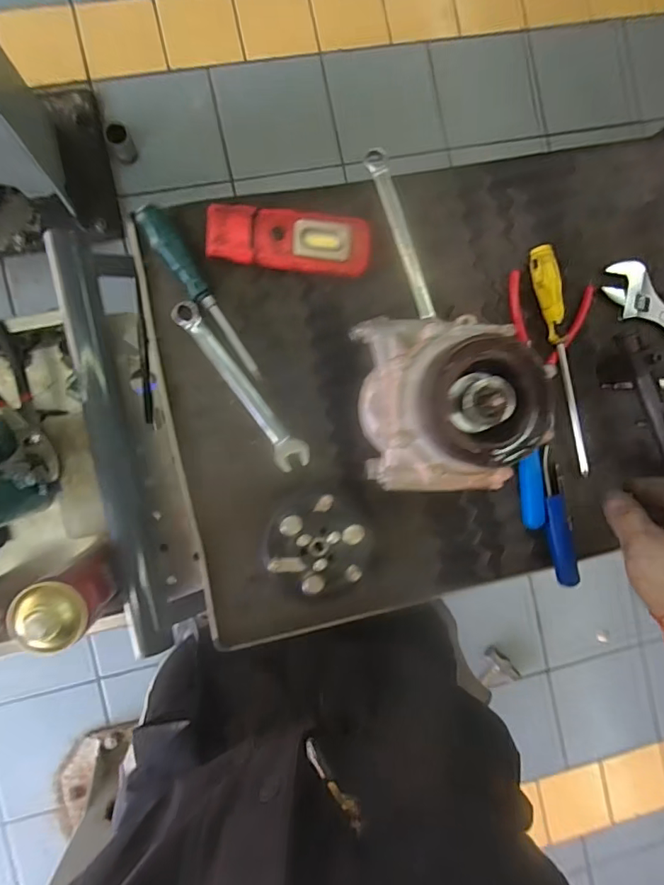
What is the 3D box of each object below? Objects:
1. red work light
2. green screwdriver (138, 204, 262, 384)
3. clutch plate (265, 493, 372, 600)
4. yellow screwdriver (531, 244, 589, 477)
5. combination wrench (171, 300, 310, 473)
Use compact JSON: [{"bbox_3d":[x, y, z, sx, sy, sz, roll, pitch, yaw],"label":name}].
[{"bbox_3d":[-0.042,-0.200,0.504,0.159,0.032,0.058,2,90,-7],"label":"red work light"},{"bbox_3d":[-0.130,-0.146,0.494,0.025,0.027,0.188,-32,95,-6],"label":"green screwdriver"},{"bbox_3d":[-0.014,0.104,0.502,0.098,0.042,0.102,0,91,-7],"label":"clutch plate"},{"bbox_3d":[0.252,-0.088,0.550,0.026,0.022,0.252,-13,92,-7],"label":"yellow screwdriver"},{"bbox_3d":[-0.094,-0.056,0.510,0.032,0.010,0.199,-38,96,-4],"label":"combination wrench"}]

